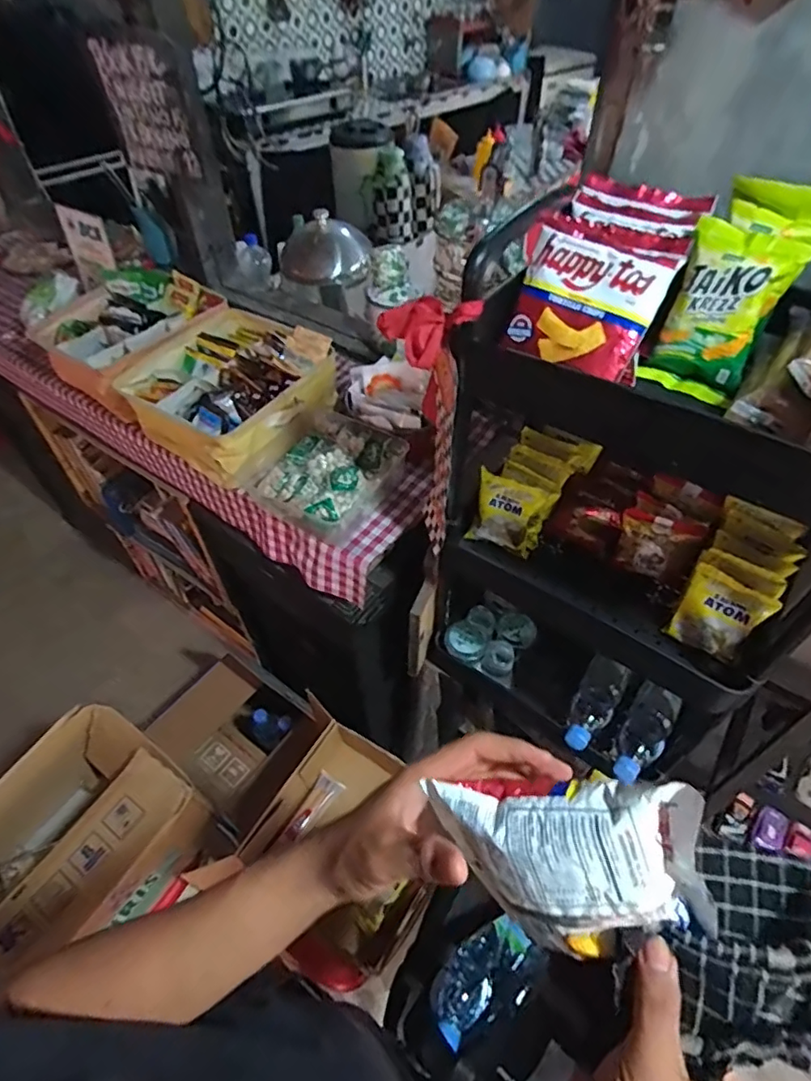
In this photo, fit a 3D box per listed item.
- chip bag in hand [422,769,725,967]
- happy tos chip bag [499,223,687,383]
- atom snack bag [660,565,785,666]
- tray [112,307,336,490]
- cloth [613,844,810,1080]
[{"bbox_3d":[0.085,0.164,0.289,0.144,0.097,0.063,13,52,12],"label":"chip bag in hand"},{"bbox_3d":[0.179,-0.237,0.557,0.132,0.125,0.045,30,17,18],"label":"happy tos chip bag"},{"bbox_3d":[0.375,0.091,0.663,0.088,0.095,0.029,31,18,28],"label":"atom snack bag"},{"bbox_3d":[-0.292,-0.272,0.965,0.310,0.115,0.301,32,57,24],"label":"tray"},{"bbox_3d":[0.172,0.213,0.289,0.113,0.042,0.081,-31,56,-23],"label":"cloth"}]

